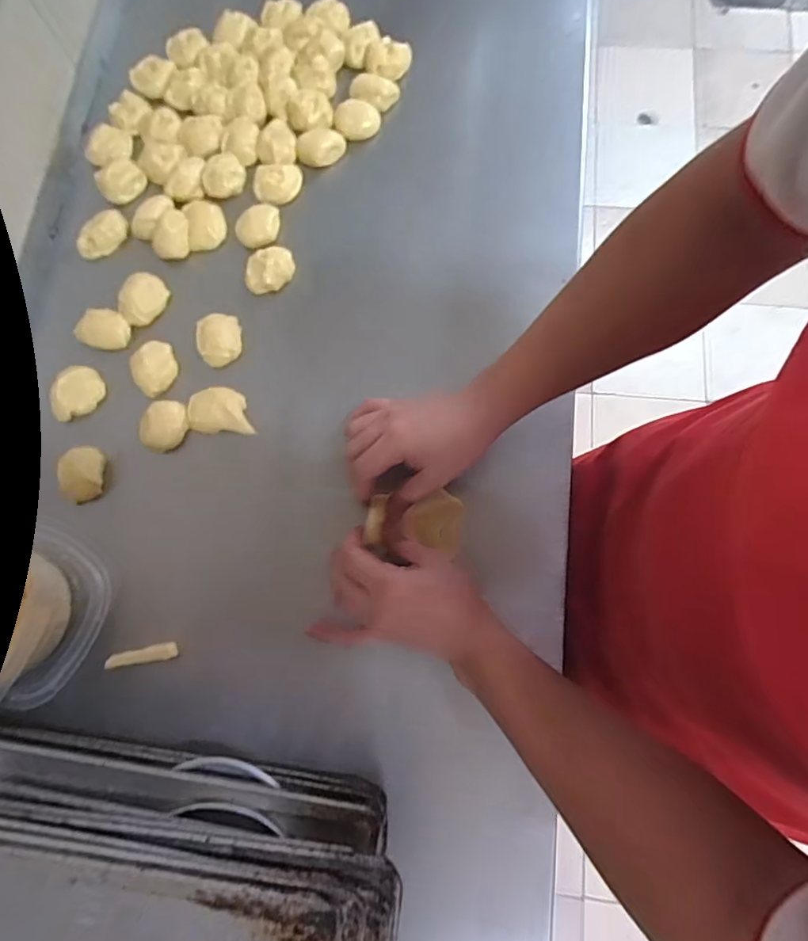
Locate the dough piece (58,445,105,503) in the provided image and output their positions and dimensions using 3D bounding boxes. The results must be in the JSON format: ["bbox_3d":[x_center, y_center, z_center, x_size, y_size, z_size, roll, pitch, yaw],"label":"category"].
[{"bbox_3d":[-0.330,0.004,0.528,0.040,0.021,0.055,-1,76,3],"label":"dough piece"}]

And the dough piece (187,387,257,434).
[{"bbox_3d":[-0.192,-0.065,0.531,0.067,0.021,0.045,-1,76,3],"label":"dough piece"}]

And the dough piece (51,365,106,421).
[{"bbox_3d":[-0.352,-0.085,0.552,0.058,0.019,0.044,-37,77,-6],"label":"dough piece"}]

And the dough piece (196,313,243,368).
[{"bbox_3d":[-0.198,-0.142,0.552,0.045,0.020,0.058,-13,76,0],"label":"dough piece"}]

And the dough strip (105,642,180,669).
[{"bbox_3d":[-0.245,0.172,0.481,0.066,0.009,0.015,-9,76,1],"label":"dough strip"}]

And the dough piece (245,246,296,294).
[{"bbox_3d":[-0.148,-0.221,0.567,0.056,0.022,0.043,-18,76,-1],"label":"dough piece"}]

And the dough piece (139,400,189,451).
[{"bbox_3d":[-0.249,-0.046,0.541,0.046,0.022,0.052,37,81,11],"label":"dough piece"}]

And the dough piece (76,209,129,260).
[{"bbox_3d":[-0.348,-0.271,0.595,0.062,0.028,0.036,-30,76,-4],"label":"dough piece"}]

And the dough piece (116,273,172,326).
[{"bbox_3d":[-0.289,-0.191,0.567,0.055,0.017,0.044,-38,77,-6],"label":"dough piece"}]

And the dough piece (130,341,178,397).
[{"bbox_3d":[-0.268,-0.111,0.549,0.048,0.011,0.058,-27,76,-3],"label":"dough piece"}]

